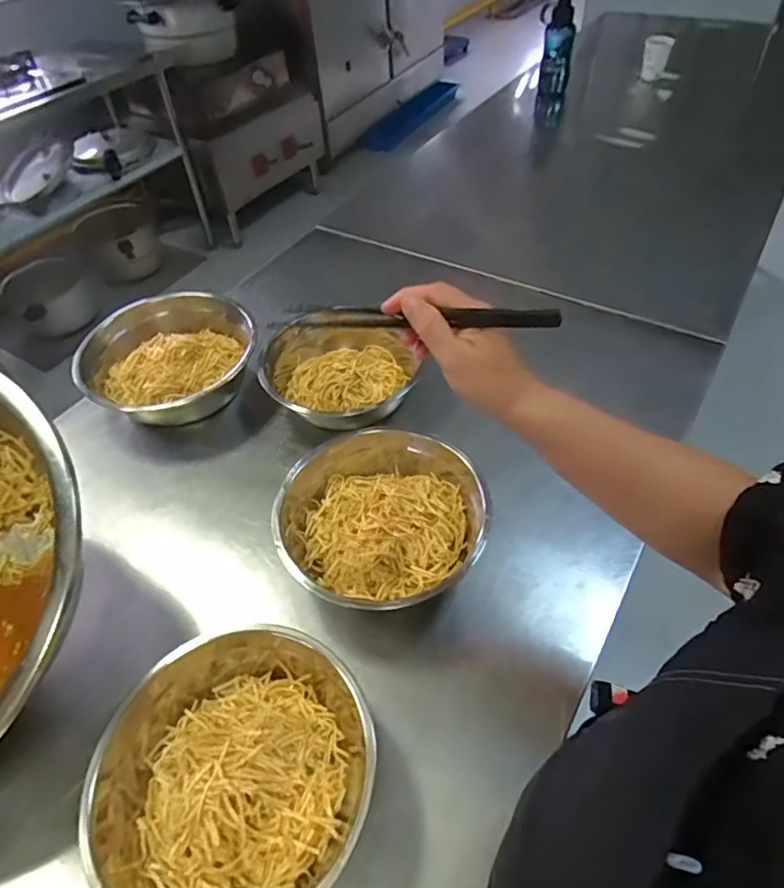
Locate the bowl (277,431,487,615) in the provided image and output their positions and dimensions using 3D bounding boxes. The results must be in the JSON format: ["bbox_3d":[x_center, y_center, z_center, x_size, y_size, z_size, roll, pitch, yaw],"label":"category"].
[{"bbox_3d":[-0.016,0.082,0.648,0.232,0.064,0.235,0,51,1],"label":"bowl"}]

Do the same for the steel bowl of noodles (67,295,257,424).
[{"bbox_3d":[-0.324,-0.136,0.835,0.237,0.098,0.217,-2,48,3],"label":"steel bowl of noodles"}]

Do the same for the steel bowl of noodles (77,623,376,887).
[{"bbox_3d":[-0.150,0.275,0.498,0.257,0.074,0.228,29,57,22],"label":"steel bowl of noodles"}]

